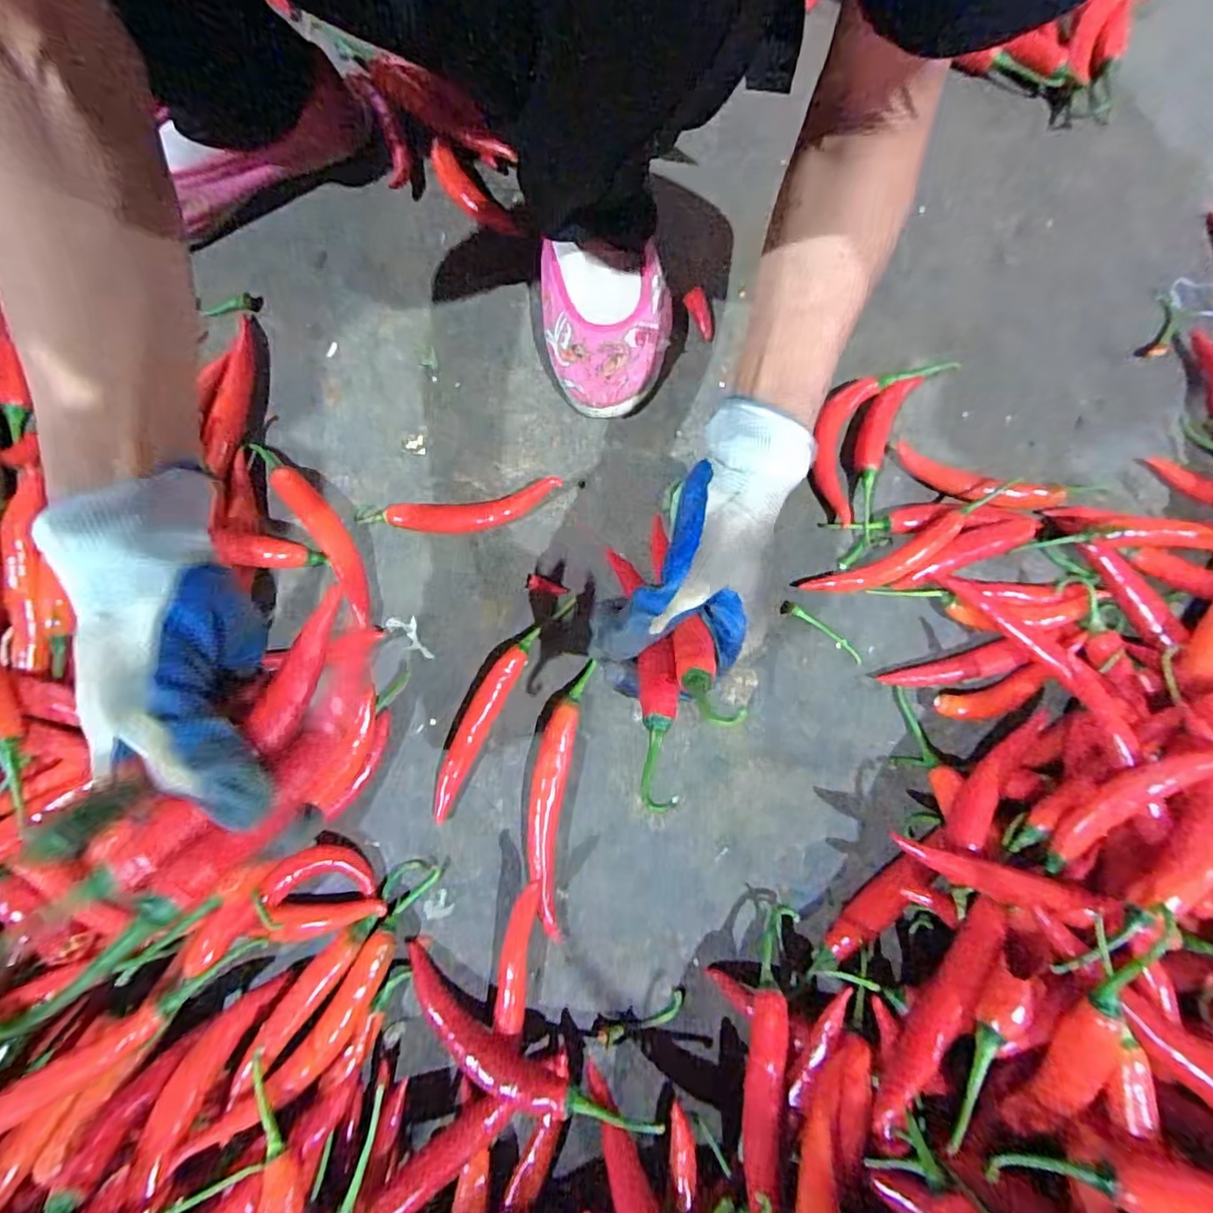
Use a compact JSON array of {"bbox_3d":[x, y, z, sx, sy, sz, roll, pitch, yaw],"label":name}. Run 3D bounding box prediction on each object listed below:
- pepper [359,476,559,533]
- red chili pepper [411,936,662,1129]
[{"bbox_3d":[-0.106,-0.067,0.409,0.145,0.024,0.031,-6,77,-2],"label":"pepper"},{"bbox_3d":[-0.056,0.253,0.322,0.164,0.016,0.033,23,78,20],"label":"red chili pepper"}]

